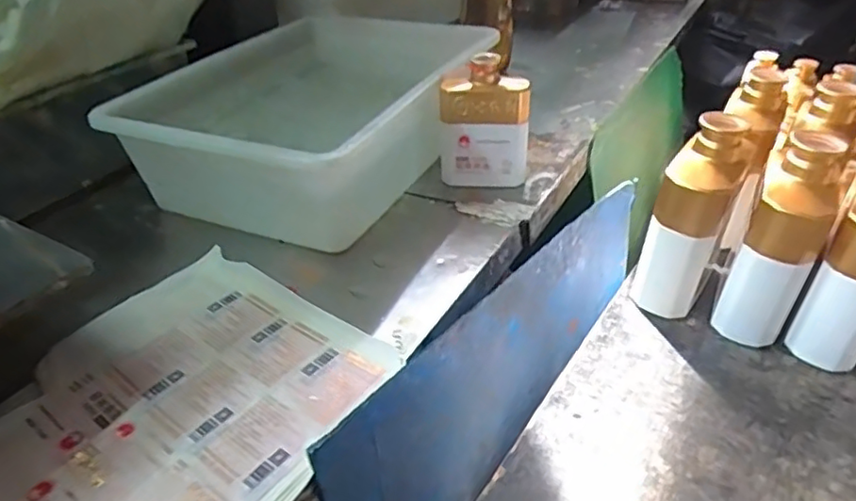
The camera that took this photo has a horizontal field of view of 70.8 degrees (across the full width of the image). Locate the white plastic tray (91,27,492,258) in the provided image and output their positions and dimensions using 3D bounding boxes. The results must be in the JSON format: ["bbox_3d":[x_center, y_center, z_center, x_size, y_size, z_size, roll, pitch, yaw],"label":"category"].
[{"bbox_3d":[-0.143,-0.155,0.787,0.292,0.161,0.376,15,39,18],"label":"white plastic tray"}]

